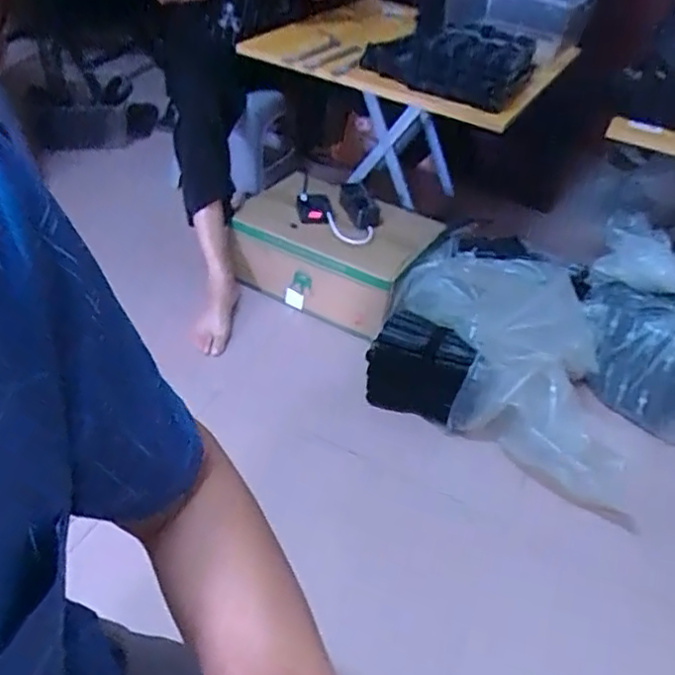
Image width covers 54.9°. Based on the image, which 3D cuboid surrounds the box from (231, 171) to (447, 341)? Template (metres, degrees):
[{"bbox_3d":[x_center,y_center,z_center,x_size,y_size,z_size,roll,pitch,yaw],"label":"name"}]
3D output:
[{"bbox_3d":[-0.001,-0.210,1.528,0.419,0.189,0.309,27,45,22],"label":"box"}]

